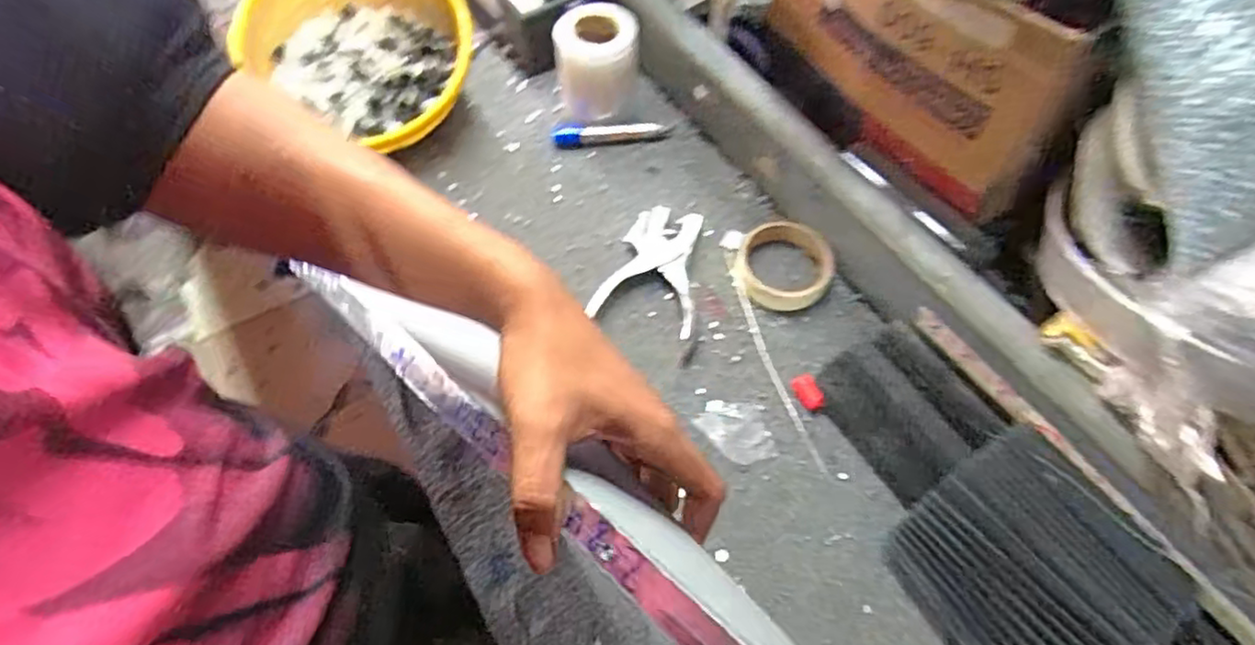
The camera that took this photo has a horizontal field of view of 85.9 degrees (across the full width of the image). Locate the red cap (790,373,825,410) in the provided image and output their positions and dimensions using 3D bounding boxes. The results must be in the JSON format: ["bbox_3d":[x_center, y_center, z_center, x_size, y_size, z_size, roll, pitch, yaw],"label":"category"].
[{"bbox_3d":[0.152,0.059,0.569,0.016,0.016,0.031,-24,61,-14],"label":"red cap"}]

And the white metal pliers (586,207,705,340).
[{"bbox_3d":[0.022,-0.056,0.634,0.091,0.021,0.139,9,58,6],"label":"white metal pliers"}]

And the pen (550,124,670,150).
[{"bbox_3d":[-0.017,-0.201,0.724,0.125,0.019,0.020,1,58,1],"label":"pen"}]

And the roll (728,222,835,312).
[{"bbox_3d":[0.142,-0.054,0.626,0.091,0.026,0.079,22,61,14],"label":"roll"}]

